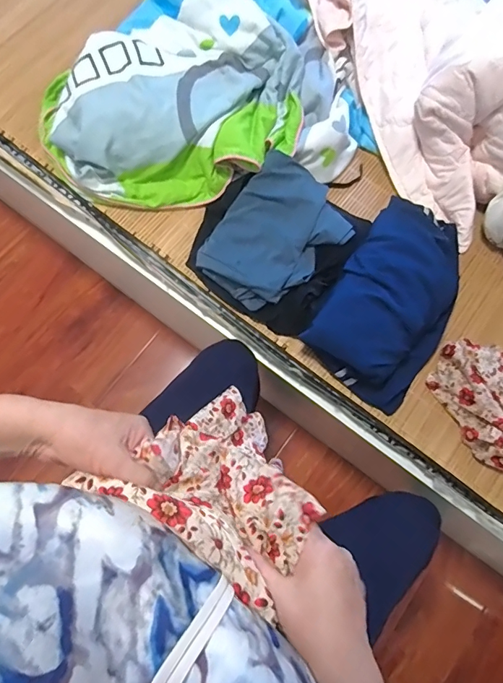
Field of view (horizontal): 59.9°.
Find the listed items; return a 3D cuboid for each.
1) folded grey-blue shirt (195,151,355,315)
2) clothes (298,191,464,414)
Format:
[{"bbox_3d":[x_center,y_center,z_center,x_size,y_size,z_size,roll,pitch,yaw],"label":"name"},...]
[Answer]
[{"bbox_3d":[0.043,-0.186,0.757,0.198,0.041,0.261,37,78,8],"label":"folded grey-blue shirt"},{"bbox_3d":[0.250,-0.085,0.722,0.198,0.084,0.355,33,77,7],"label":"clothes"}]

